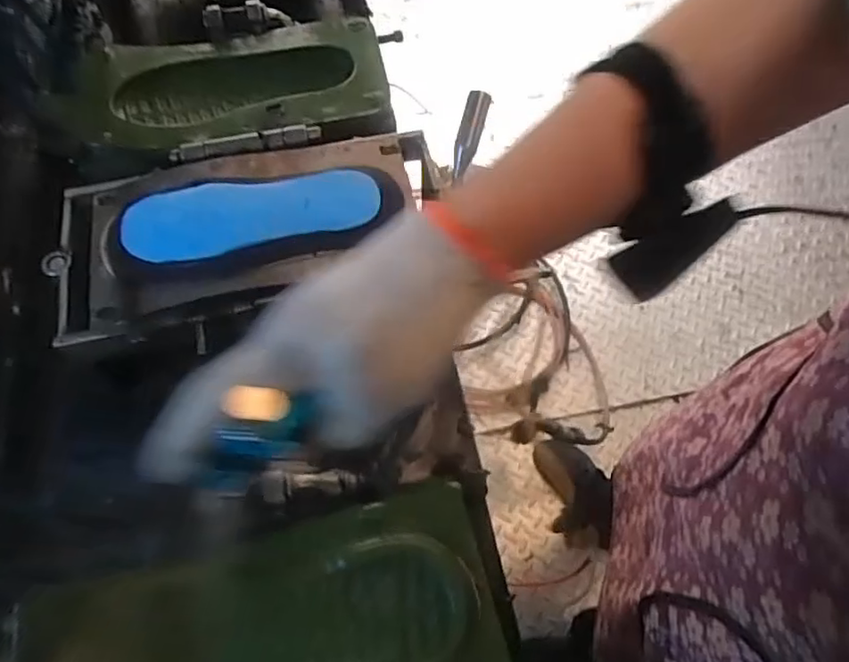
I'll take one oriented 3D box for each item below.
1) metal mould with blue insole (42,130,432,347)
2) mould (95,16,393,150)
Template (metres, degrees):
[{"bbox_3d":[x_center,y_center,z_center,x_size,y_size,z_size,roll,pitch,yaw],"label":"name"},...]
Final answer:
[{"bbox_3d":[-0.181,-0.109,0.629,0.399,0.056,0.197,-12,66,-5],"label":"metal mould with blue insole"},{"bbox_3d":[-0.211,-0.289,0.738,0.320,0.065,0.167,-10,66,-4],"label":"mould"}]

